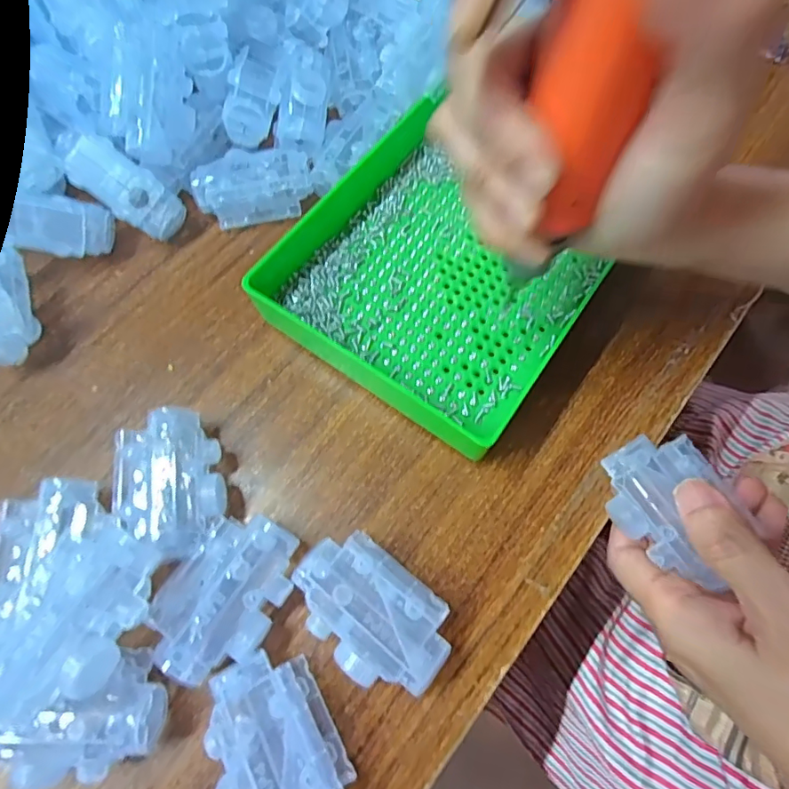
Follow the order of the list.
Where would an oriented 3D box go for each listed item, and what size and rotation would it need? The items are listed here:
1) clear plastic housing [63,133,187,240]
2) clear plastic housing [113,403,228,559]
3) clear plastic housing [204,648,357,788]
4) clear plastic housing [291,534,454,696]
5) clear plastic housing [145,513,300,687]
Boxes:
[{"bbox_3d":[-0.153,-0.117,0.288,0.064,0.022,0.030,35,69,-22],"label":"clear plastic housing"},{"bbox_3d":[-0.103,0.042,0.238,0.041,0.032,0.068,-14,68,-4],"label":"clear plastic housing"},{"bbox_3d":[-0.047,0.139,0.199,0.045,0.029,0.068,-27,70,-9],"label":"clear plastic housing"},{"bbox_3d":[-0.010,0.094,0.218,0.069,0.029,0.045,36,73,14],"label":"clear plastic housing"},{"bbox_3d":[-0.072,0.088,0.222,0.043,0.030,0.068,27,71,12],"label":"clear plastic housing"}]

